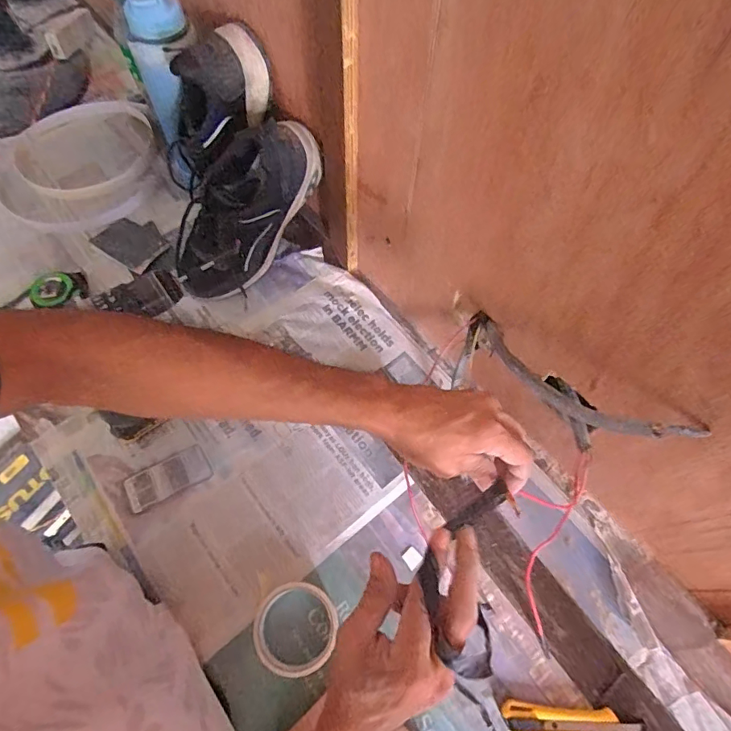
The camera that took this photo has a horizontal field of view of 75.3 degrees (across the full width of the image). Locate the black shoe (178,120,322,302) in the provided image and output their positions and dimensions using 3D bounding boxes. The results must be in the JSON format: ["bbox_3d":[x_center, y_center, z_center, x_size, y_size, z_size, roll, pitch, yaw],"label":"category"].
[{"bbox_3d":[-0.160,-0.197,0.635,0.272,0.098,0.089,-47,68,26],"label":"black shoe"}]

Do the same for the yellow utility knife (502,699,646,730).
[{"bbox_3d":[0.217,0.377,0.496,0.143,0.010,0.033,4,65,1],"label":"yellow utility knife"}]

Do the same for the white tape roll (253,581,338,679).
[{"bbox_3d":[-0.077,0.290,0.524,0.091,0.016,0.090,0,65,-1],"label":"white tape roll"}]

